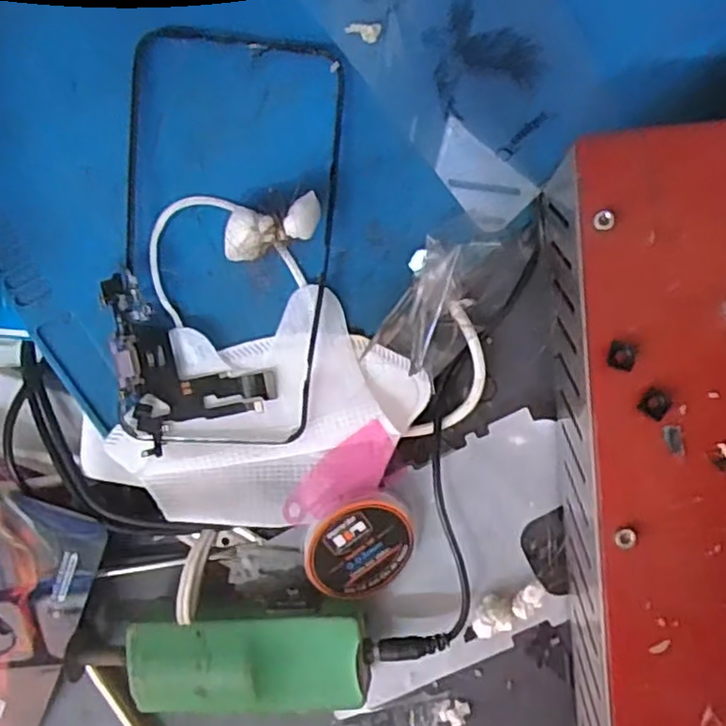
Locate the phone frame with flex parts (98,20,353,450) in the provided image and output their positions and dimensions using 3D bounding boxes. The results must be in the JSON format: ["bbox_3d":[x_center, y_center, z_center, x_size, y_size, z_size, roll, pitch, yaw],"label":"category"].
[{"bbox_3d":[-0.051,-0.041,0.254,0.078,0.011,0.150,3,102,-14],"label":"phone frame with flex parts"}]

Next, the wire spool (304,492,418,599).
[{"bbox_3d":[-0.001,0.077,0.289,0.047,0.009,0.046,-3,109,-18],"label":"wire spool"}]

